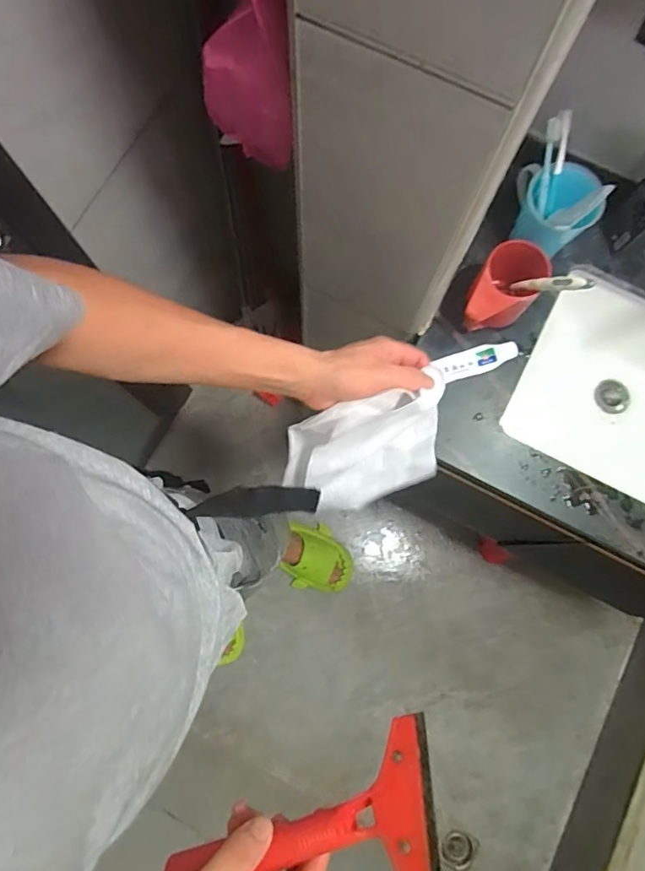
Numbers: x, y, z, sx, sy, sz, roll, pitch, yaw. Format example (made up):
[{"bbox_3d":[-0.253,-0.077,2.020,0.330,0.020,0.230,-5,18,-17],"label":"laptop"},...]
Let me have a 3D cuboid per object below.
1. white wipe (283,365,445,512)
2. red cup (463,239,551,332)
[{"bbox_3d":[0.045,0.017,0.546,0.164,0.160,0.040,-15,51,1],"label":"white wipe"},{"bbox_3d":[0.229,-0.181,0.689,0.072,0.111,0.106,31,80,5],"label":"red cup"}]

